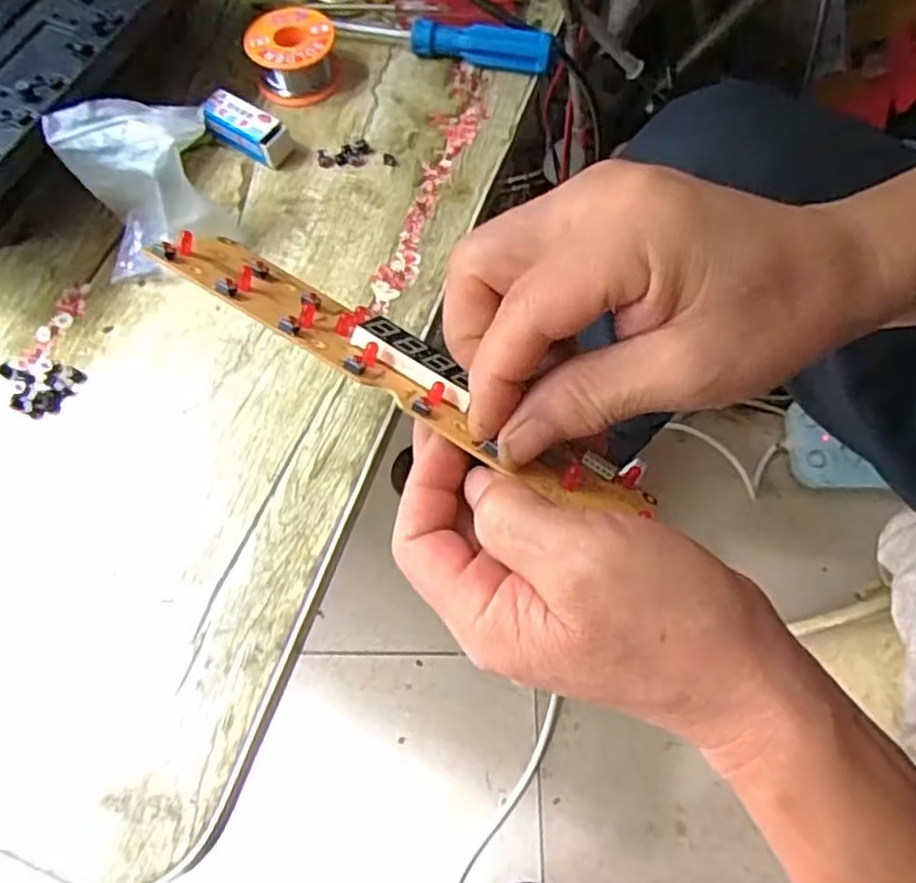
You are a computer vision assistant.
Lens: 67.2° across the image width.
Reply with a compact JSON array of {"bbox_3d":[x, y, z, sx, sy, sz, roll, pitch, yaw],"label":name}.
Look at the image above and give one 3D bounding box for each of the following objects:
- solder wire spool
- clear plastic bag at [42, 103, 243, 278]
[{"bbox_3d":[-0.104,-0.243,0.434,0.052,0.029,0.052,1,66,-1],"label":"solder wire spool"},{"bbox_3d":[-0.162,-0.131,0.363,0.075,0.072,0.056,-13,67,-7],"label":"clear plastic bag"}]

